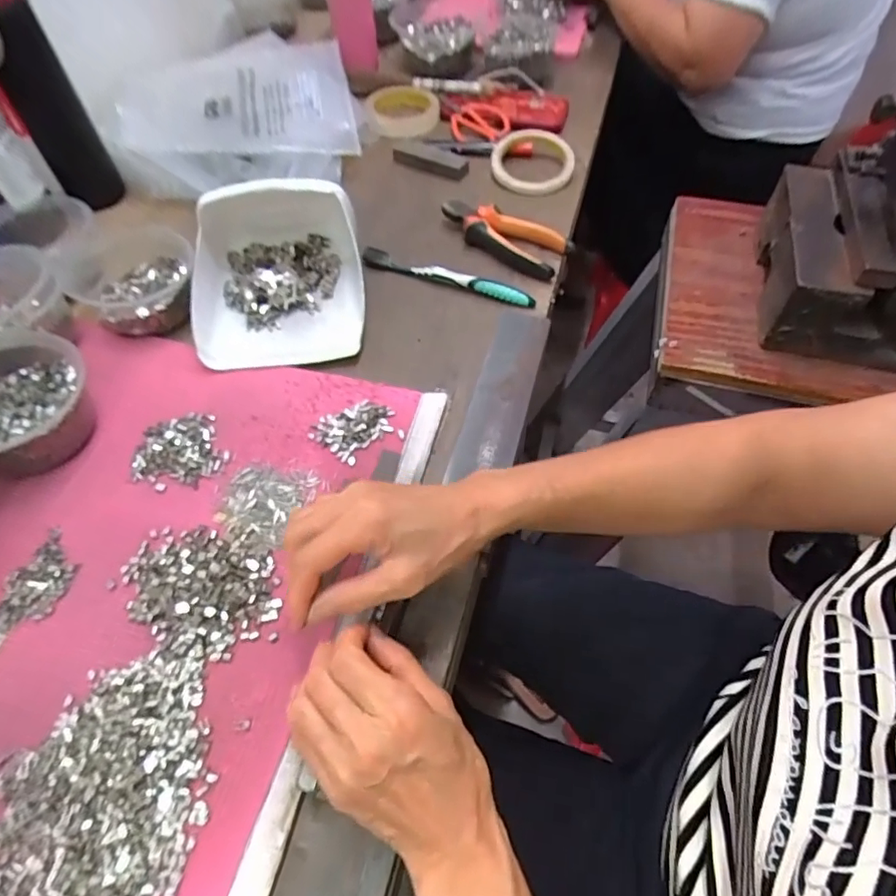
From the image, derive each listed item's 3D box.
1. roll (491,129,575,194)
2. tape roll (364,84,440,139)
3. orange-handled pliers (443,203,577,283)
[{"bbox_3d":[0.106,-0.361,0.700,0.097,0.022,0.109,-4,55,-1],"label":"roll"},{"bbox_3d":[-0.062,-0.467,0.779,0.099,0.025,0.096,0,55,2],"label":"tape roll"},{"bbox_3d":[0.057,-0.230,0.604,0.146,0.021,0.062,28,61,20],"label":"orange-handled pliers"}]

